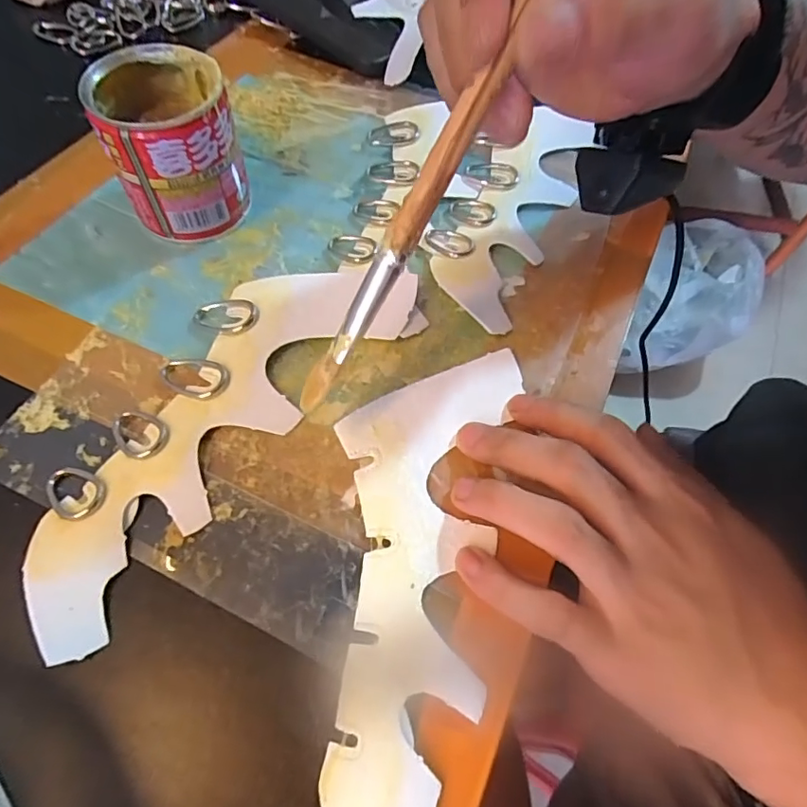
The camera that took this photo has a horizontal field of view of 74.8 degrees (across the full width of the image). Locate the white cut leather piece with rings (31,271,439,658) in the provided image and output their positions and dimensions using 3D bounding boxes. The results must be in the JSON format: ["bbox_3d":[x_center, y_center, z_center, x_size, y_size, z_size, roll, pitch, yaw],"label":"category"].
[{"bbox_3d":[-0.086,-0.006,0.240,0.081,0.015,0.209,39,65,17],"label":"white cut leather piece with rings"}]

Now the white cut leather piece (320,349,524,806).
[{"bbox_3d":[0.002,0.064,0.213,0.071,0.006,0.207,12,60,1],"label":"white cut leather piece"}]

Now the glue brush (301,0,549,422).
[{"bbox_3d":[0.028,-0.103,0.157,0.011,0.264,0.009,39,22,17],"label":"glue brush"}]

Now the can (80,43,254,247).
[{"bbox_3d":[-0.120,-0.135,0.278,0.061,0.071,0.067,2,60,-3],"label":"can"}]

